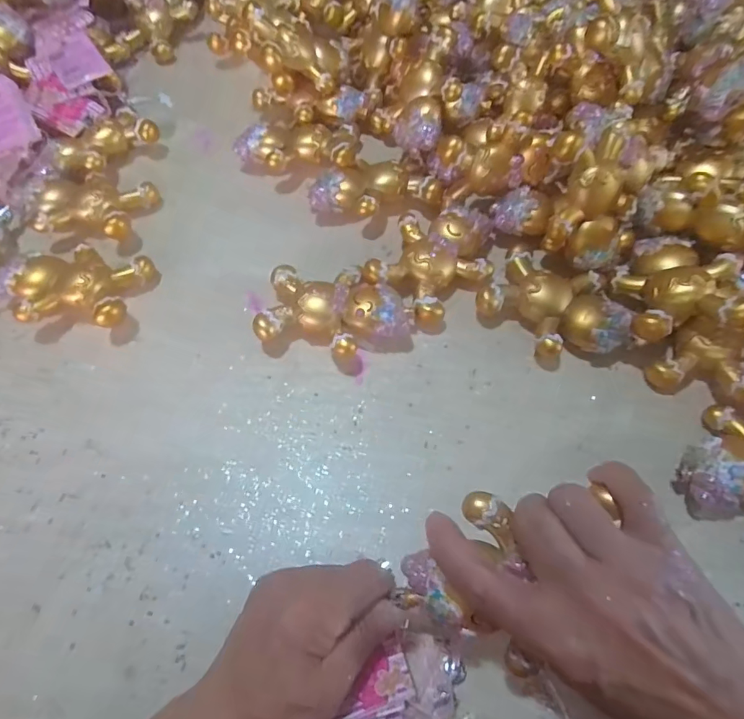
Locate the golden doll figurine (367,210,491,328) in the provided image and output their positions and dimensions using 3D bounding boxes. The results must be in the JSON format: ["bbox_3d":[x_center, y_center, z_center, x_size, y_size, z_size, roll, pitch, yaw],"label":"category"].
[{"bbox_3d":[0.052,-0.081,0.387,0.079,0.031,0.102,34,67,18],"label":"golden doll figurine"}]

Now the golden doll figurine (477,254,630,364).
[{"bbox_3d":[0.145,-0.040,0.370,0.103,0.034,0.083,34,67,18],"label":"golden doll figurine"}]

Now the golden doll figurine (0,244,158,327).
[{"bbox_3d":[-0.236,-0.059,0.377,0.098,0.031,0.079,13,62,8],"label":"golden doll figurine"}]

